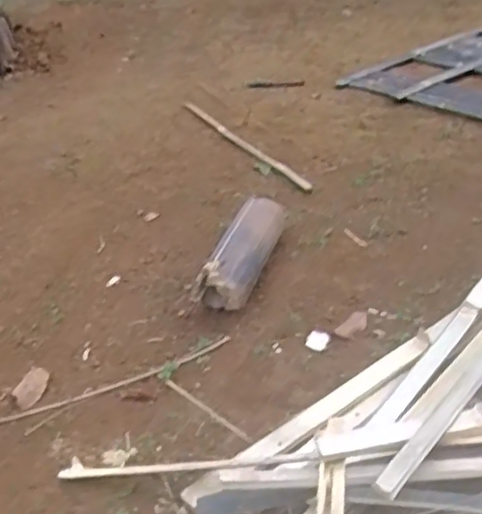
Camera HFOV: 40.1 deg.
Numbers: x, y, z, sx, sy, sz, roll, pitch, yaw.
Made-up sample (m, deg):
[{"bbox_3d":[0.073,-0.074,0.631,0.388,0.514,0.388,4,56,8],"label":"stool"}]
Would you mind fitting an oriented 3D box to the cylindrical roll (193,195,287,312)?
[{"bbox_3d":[0.005,-0.016,1.412,0.124,0.110,0.348,6,34,15],"label":"cylindrical roll"}]

